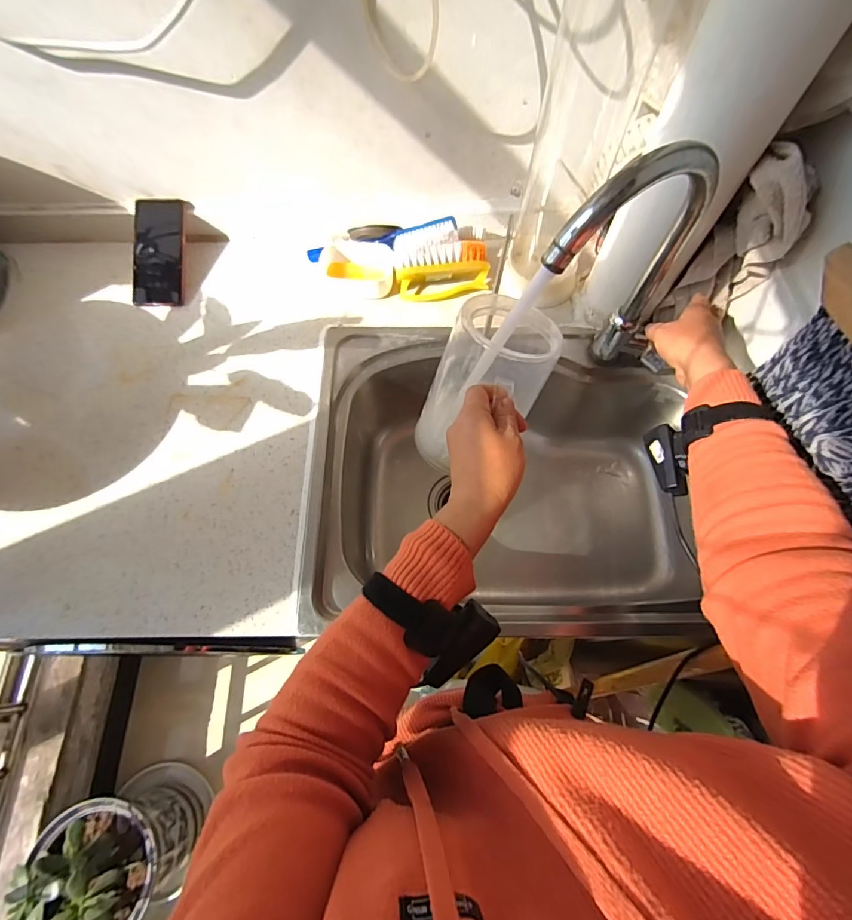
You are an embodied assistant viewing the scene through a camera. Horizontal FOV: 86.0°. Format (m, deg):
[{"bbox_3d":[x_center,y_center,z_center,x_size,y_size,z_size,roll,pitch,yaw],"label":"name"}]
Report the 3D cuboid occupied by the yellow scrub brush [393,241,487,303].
[{"bbox_3d":[0.026,-0.276,0.668,0.133,0.054,0.049,-12,68,-4],"label":"yellow scrub brush"}]

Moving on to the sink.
[{"bbox_3d":[0.101,0.035,0.681,0.484,0.216,0.405,0,67,0],"label":"sink"}]

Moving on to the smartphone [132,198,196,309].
[{"bbox_3d":[-0.399,-0.310,0.685,0.077,0.014,0.158,3,89,-6],"label":"smartphone"}]

